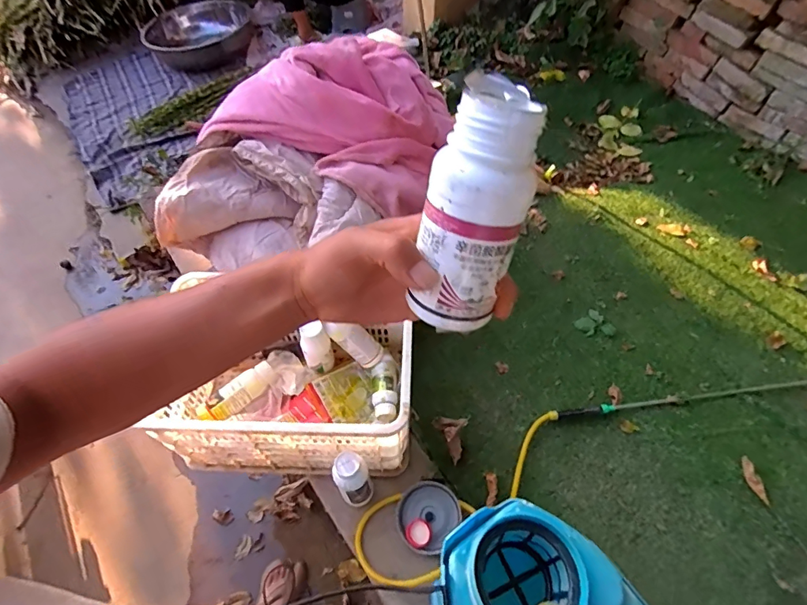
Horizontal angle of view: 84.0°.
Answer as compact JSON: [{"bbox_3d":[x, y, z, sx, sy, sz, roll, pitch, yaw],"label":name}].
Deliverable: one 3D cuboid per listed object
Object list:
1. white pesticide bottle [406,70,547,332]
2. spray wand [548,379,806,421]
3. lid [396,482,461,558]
[{"bbox_3d":[0.039,-0.054,0.256,0.055,0.133,0.061,10,33,1],"label":"white pesticide bottle"},{"bbox_3d":[0.982,0.216,1.181,1.244,0.034,0.034,-6,53,-5],"label":"spray wand"},{"bbox_3d":[0.049,0.447,0.944,0.122,0.024,0.136,33,59,22],"label":"lid"}]

